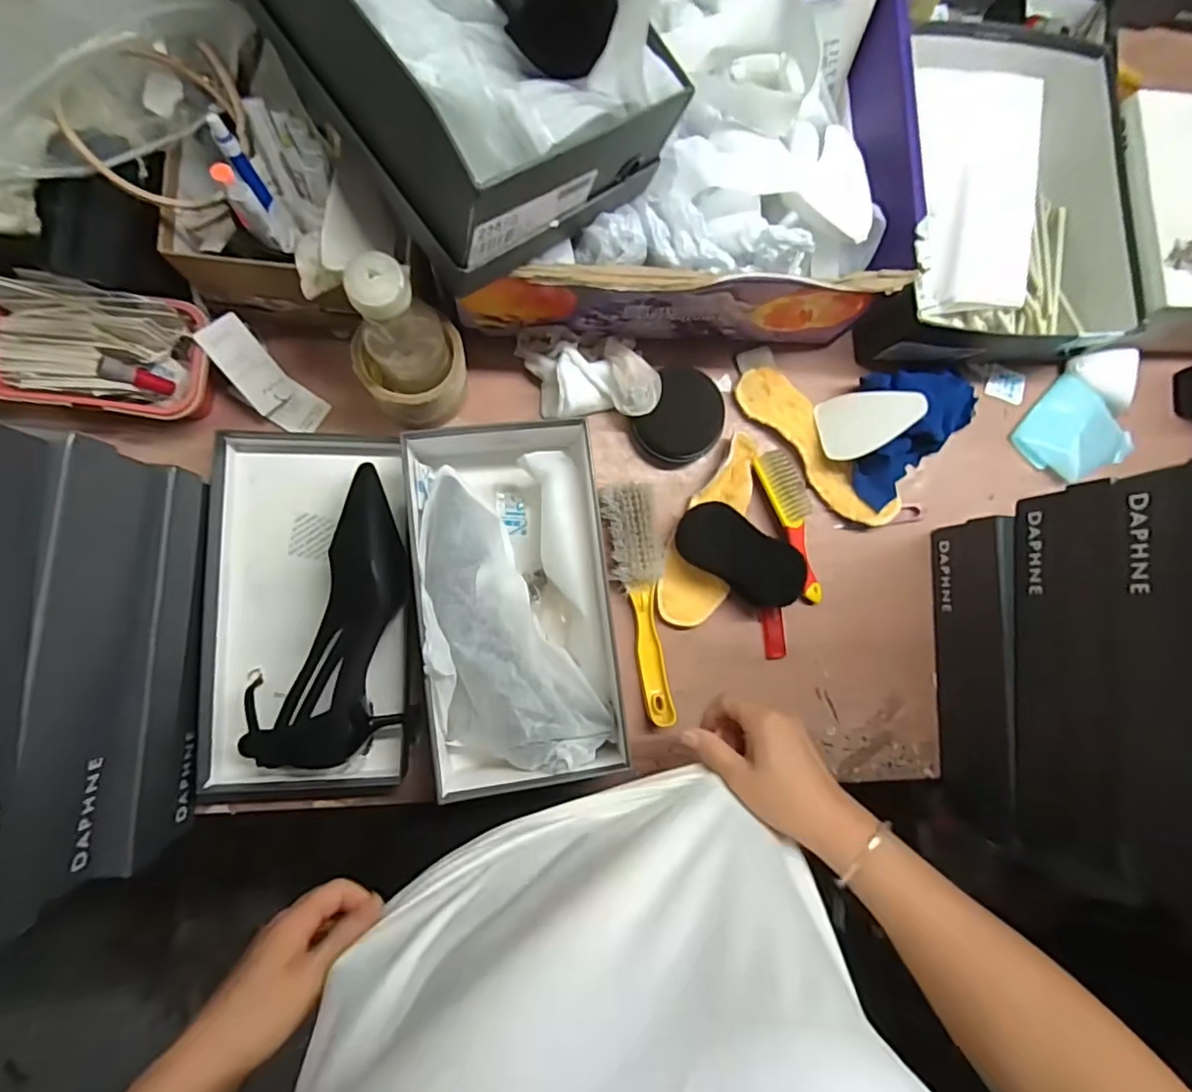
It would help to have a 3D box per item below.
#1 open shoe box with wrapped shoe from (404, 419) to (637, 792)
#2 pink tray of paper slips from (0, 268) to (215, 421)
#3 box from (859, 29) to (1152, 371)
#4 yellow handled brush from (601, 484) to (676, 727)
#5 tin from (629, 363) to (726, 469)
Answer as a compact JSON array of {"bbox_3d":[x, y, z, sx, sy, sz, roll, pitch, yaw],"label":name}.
[{"bbox_3d":[-0.072,0.053,0.526,0.157,0.082,0.308,-5,86,-9],"label":"open shoe box with wrapped shoe"},{"bbox_3d":[-0.413,-0.159,0.497,0.164,0.057,0.098,7,85,-8],"label":"pink tray of paper slips"},{"bbox_3d":[0.401,-0.364,0.627,0.274,0.085,0.339,2,85,-8],"label":"box"},{"bbox_3d":[0.045,0.055,0.569,0.051,0.024,0.230,-8,87,-9],"label":"yellow handled brush"},{"bbox_3d":[0.080,-0.126,0.580,0.088,0.030,0.086,1,85,-8],"label":"tin"}]

